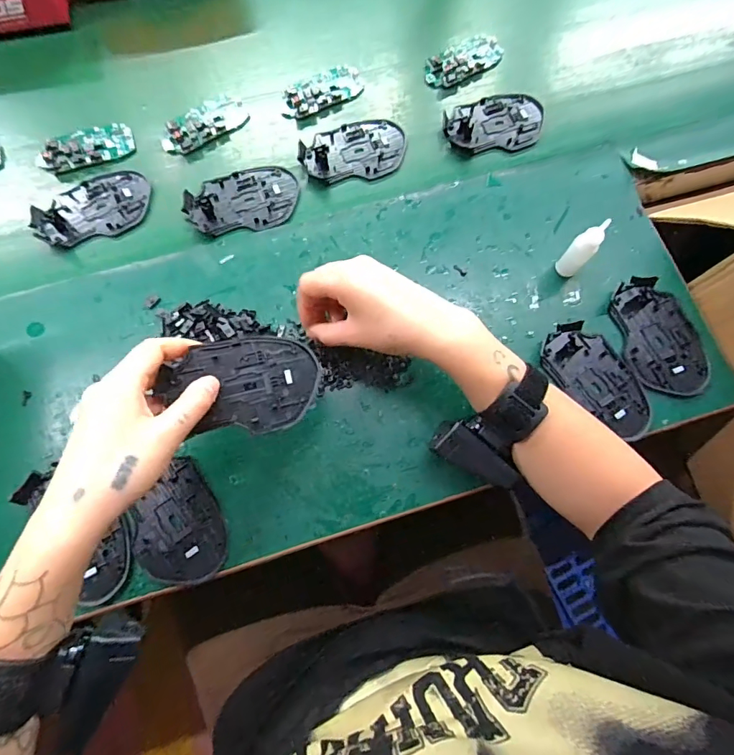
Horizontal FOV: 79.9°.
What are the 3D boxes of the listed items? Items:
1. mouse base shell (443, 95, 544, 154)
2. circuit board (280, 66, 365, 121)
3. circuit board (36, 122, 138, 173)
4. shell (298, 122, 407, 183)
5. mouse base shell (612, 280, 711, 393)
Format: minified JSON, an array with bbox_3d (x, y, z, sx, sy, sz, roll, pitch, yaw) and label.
[{"bbox_3d":[0.142,-0.282,0.486,0.112,0.009,0.070,-12,75,-4],"label":"mouse base shell"},{"bbox_3d":[-0.052,-0.324,0.493,0.092,0.007,0.045,-26,76,-8],"label":"circuit board"},{"bbox_3d":[-0.302,-0.247,0.469,0.099,0.006,0.044,-18,75,-6],"label":"circuit board"},{"bbox_3d":[-0.015,-0.245,0.475,0.112,0.009,0.070,-8,75,-3],"label":"shell"},{"bbox_3d":[0.278,-0.039,0.414,0.070,0.008,0.114,-14,75,-5],"label":"mouse base shell"}]

